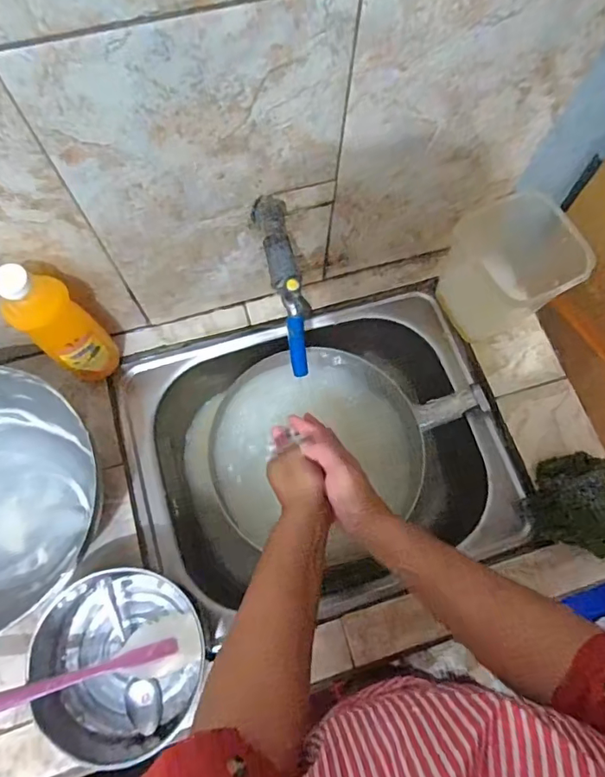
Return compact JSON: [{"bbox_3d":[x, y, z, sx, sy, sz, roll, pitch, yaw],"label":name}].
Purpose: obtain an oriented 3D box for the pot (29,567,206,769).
[{"bbox_3d":[-0.203,0.297,0.556,0.172,0.071,0.191,-43,78,-13],"label":"pot"}]

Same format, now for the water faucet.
[{"bbox_3d":[-0.016,-0.110,0.522,0.033,0.082,0.185,-12,86,-5],"label":"water faucet"}]

